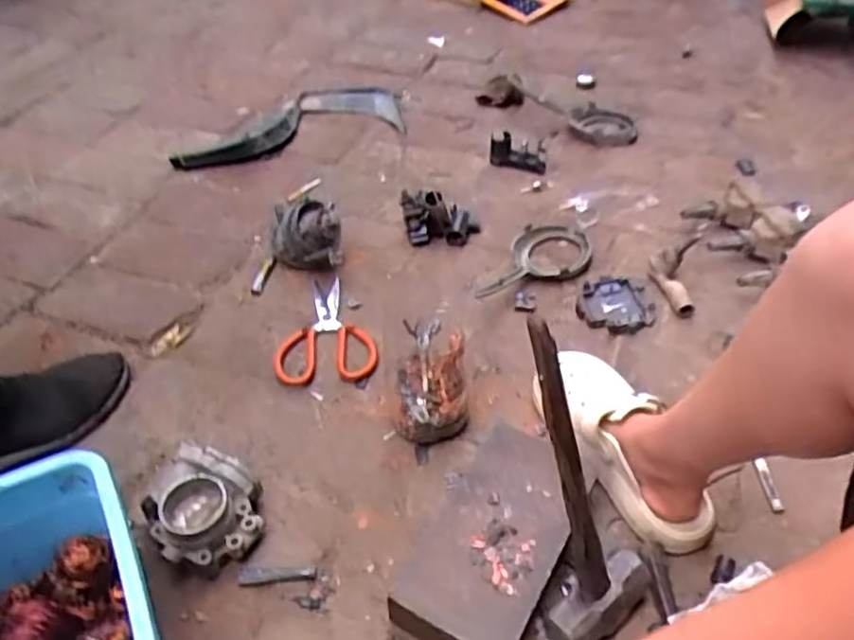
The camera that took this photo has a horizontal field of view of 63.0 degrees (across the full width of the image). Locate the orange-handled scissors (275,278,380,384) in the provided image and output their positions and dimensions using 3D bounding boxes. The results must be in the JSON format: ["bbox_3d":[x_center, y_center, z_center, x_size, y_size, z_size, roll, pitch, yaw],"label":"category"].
[{"bbox_3d":[-0.142,0.015,0.931,0.129,0.016,0.184,-10,50,-11],"label":"orange-handled scissors"}]

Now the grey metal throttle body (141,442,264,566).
[{"bbox_3d":[-0.233,0.190,0.727,0.110,0.064,0.129,-24,48,-21],"label":"grey metal throttle body"}]

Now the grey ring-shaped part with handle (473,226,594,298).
[{"bbox_3d":[0.147,-0.088,1.007,0.204,0.032,0.095,-18,46,-15],"label":"grey ring-shaped part with handle"}]

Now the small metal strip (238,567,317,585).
[{"bbox_3d":[-0.150,0.254,0.698,0.076,0.004,0.018,-5,44,-2],"label":"small metal strip"}]

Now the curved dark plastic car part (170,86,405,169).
[{"bbox_3d":[-0.256,-0.364,1.322,0.441,0.050,0.168,-14,45,-11],"label":"curved dark plastic car part"}]

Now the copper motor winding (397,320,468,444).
[{"bbox_3d":[0.006,0.075,0.803,0.079,0.110,0.095,0,44,2],"label":"copper motor winding"}]

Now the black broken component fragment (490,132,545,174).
[{"bbox_3d":[0.156,-0.285,1.202,0.096,0.045,0.065,3,44,6],"label":"black broken component fragment"}]

